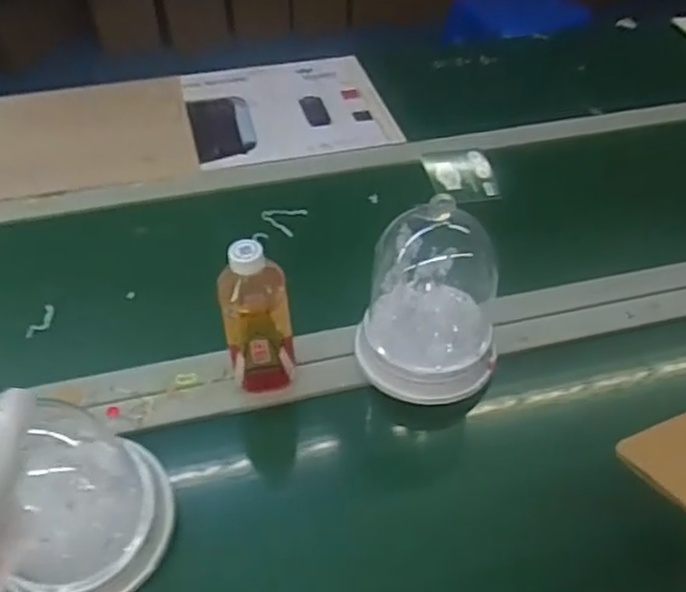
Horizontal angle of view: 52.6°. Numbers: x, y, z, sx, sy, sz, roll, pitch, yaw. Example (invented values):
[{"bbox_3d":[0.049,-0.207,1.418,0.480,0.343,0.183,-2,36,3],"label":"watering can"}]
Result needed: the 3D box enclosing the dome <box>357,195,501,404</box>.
[{"bbox_3d":[0.091,0.007,0.720,0.150,0.185,0.128,5,45,5],"label":"dome"}]

